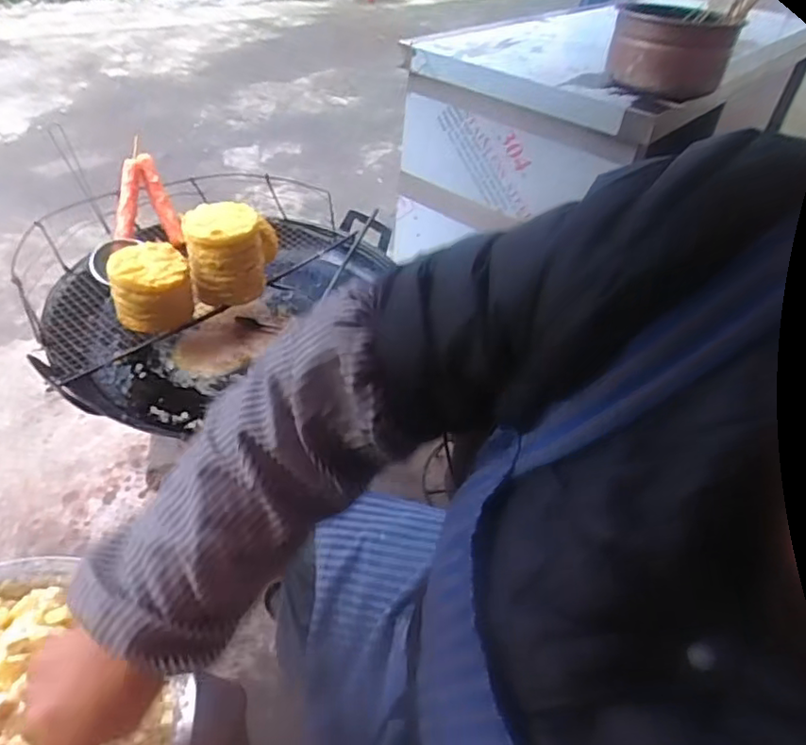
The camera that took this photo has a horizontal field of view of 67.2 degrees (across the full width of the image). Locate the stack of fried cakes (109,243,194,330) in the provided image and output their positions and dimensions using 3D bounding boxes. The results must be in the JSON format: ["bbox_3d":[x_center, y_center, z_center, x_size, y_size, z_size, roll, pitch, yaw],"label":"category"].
[{"bbox_3d":[-0.360,-0.122,0.873,0.109,0.085,0.101,-12,43,-21],"label":"stack of fried cakes"}]

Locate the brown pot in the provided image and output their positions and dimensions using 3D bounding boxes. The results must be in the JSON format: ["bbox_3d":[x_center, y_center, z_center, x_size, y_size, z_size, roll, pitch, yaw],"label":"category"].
[{"bbox_3d":[0.525,-0.638,1.200,0.218,0.121,0.236,20,41,15],"label":"brown pot"}]

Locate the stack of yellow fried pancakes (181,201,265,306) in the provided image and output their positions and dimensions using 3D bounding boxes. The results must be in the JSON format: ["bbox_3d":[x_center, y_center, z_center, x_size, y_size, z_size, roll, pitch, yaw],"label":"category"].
[{"bbox_3d":[-0.272,-0.181,0.925,0.111,0.118,0.100,-7,41,-17],"label":"stack of yellow fried pancakes"}]

